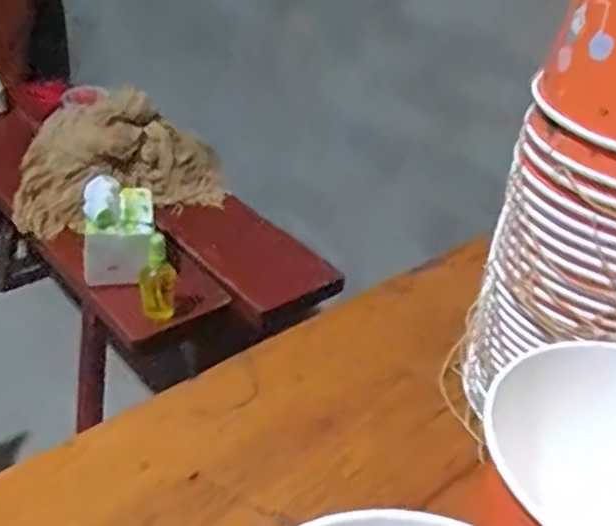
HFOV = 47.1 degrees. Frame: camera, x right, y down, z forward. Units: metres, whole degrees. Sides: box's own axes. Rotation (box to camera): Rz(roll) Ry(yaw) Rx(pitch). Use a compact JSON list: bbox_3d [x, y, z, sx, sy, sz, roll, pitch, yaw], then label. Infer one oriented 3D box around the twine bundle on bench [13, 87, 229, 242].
[{"bbox_3d":[-0.305,-0.167,1.161,0.344,0.176,0.141,-8,36,-21],"label":"twine bundle on bench"}]

